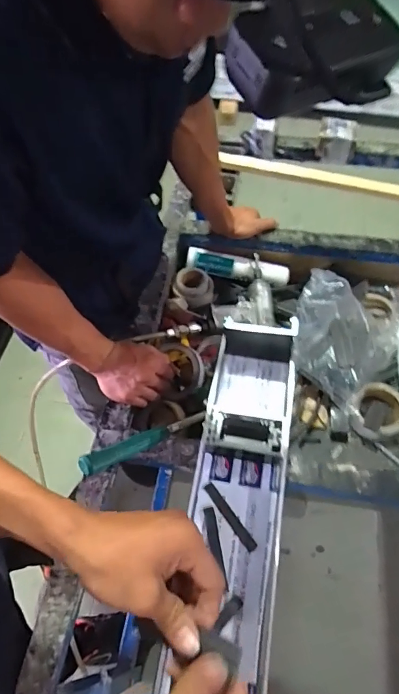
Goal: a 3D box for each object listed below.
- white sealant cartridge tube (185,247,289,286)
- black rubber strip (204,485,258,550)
[{"bbox_3d":[0.082,-0.171,0.926,0.218,0.041,0.050,6,57,5],"label":"white sealant cartridge tube"},{"bbox_3d":[0.038,0.215,0.551,0.013,0.004,0.094,-32,60,-19],"label":"black rubber strip"}]

